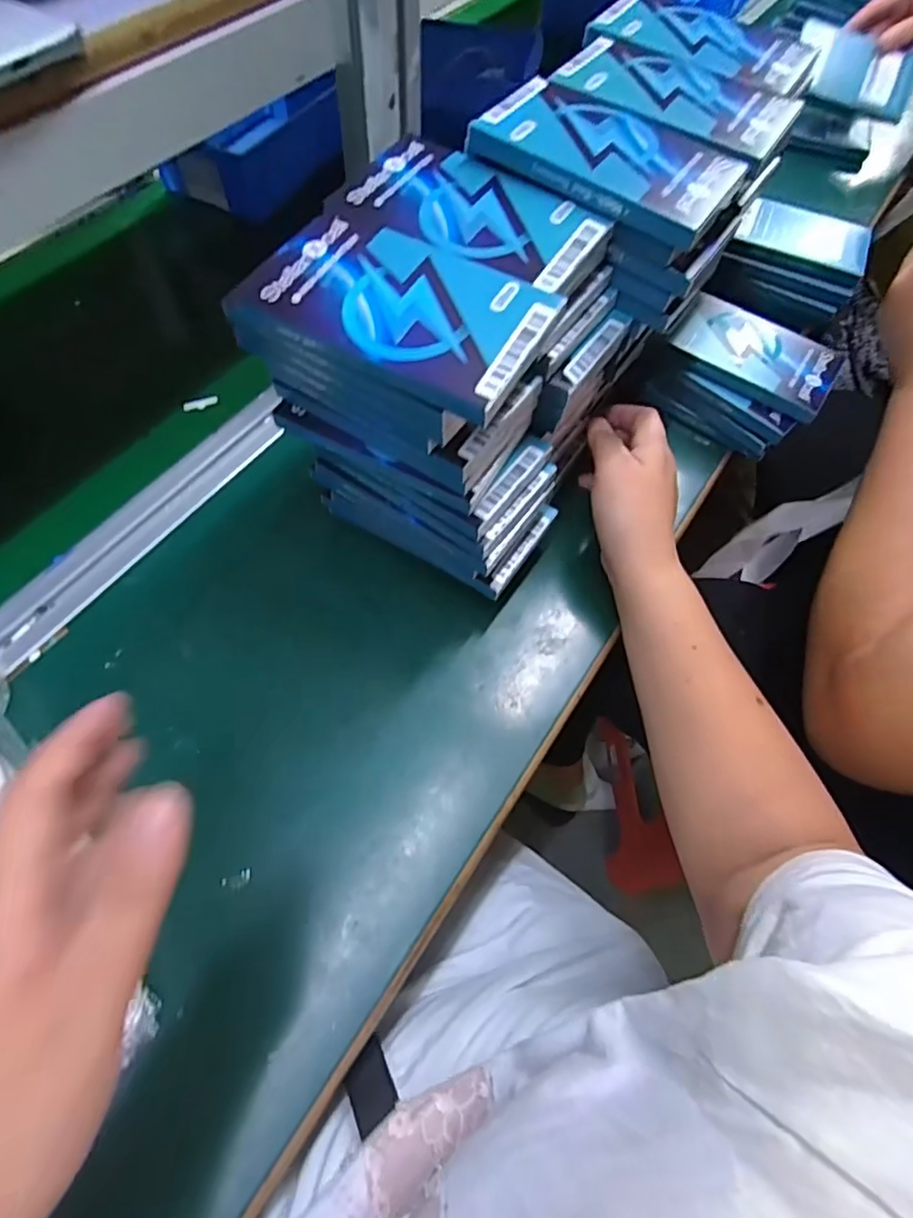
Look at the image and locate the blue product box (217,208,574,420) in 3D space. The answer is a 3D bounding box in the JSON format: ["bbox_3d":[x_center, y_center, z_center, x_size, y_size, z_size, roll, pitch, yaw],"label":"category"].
[{"bbox_3d":[-0.031,-0.139,0.281,0.143,0.021,0.079,27,65,11],"label":"blue product box"}]

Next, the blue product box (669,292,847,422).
[{"bbox_3d":[0.230,-0.198,0.460,0.121,0.012,0.075,32,66,14],"label":"blue product box"}]

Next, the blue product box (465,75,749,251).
[{"bbox_3d":[0.082,-0.242,0.320,0.131,0.020,0.074,31,66,13],"label":"blue product box"}]

